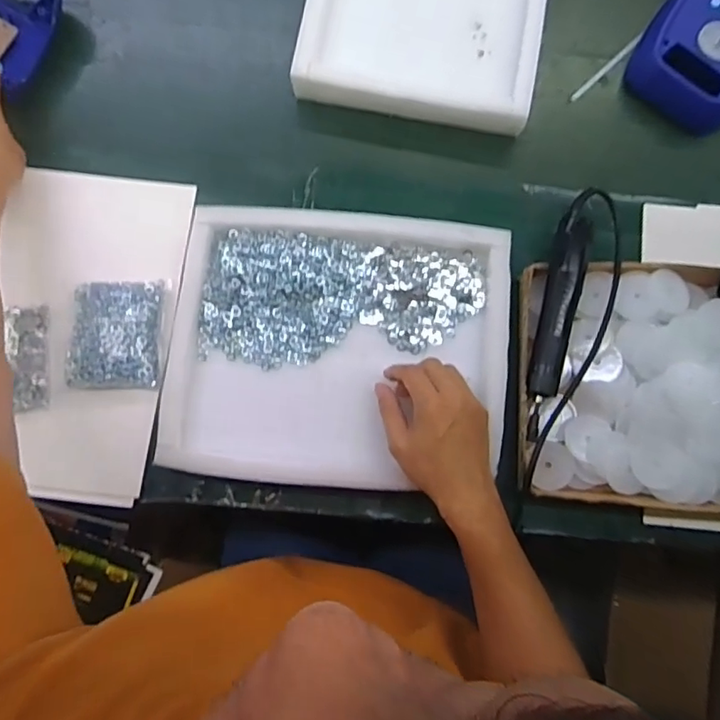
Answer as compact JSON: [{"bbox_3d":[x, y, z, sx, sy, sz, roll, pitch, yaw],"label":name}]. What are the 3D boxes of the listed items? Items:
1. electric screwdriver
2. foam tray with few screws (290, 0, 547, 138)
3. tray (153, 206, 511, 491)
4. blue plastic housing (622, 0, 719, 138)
[{"bbox_3d":[0.208,-0.034,0.577,0.035,0.033,0.232,12,80,2],"label":"electric screwdriver"},{"bbox_3d":[0.086,-0.466,0.680,0.278,0.048,0.359,10,80,2],"label":"foam tray with few screws"},{"bbox_3d":[-0.025,-0.017,0.593,0.352,0.038,0.296,4,80,1],"label":"tray"},{"bbox_3d":[0.406,-0.358,0.649,0.160,0.060,0.157,39,82,7],"label":"blue plastic housing"}]

